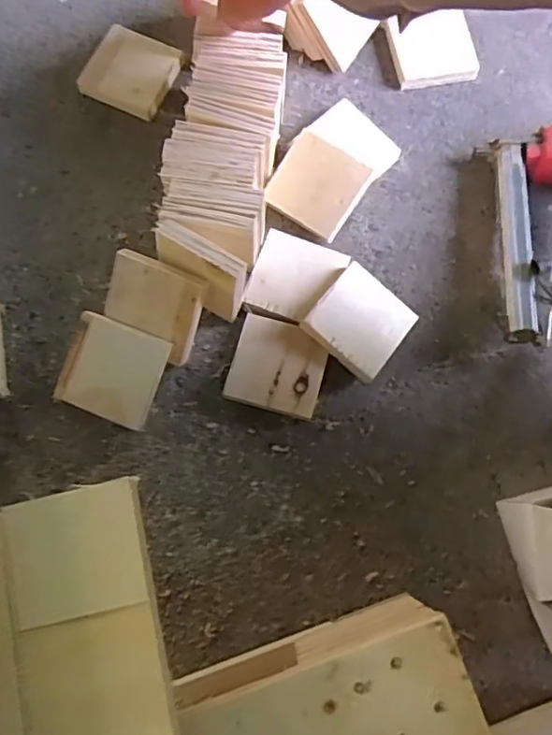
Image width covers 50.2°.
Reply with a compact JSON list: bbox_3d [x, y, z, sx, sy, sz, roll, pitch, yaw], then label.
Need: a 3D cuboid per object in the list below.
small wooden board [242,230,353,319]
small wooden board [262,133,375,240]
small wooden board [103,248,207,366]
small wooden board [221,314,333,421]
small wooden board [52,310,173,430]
[{"bbox_3d":[0.017,-0.076,0.497,0.070,0.004,0.071,21,78,2],"label":"small wooden board"},{"bbox_3d":[0.036,-0.159,0.511,0.079,0.008,0.071,36,96,13],"label":"small wooden board"},{"bbox_3d":[-0.097,-0.049,0.469,0.075,0.011,0.069,25,116,4],"label":"small wooden board"},{"bbox_3d":[0.002,0.000,0.486,0.074,0.016,0.072,16,78,3],"label":"small wooden board"},{"bbox_3d":[-0.131,0.002,0.473,0.076,0.011,0.075,20,88,0],"label":"small wooden board"}]

